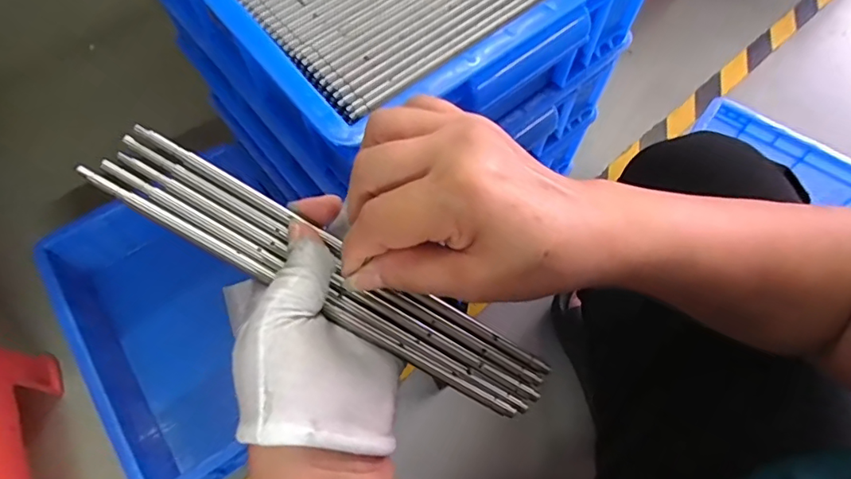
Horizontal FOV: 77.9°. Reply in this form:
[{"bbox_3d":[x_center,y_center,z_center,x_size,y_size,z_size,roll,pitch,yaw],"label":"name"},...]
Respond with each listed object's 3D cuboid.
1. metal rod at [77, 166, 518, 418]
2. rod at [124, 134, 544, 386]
[{"bbox_3d":[-0.063,0.029,0.271,0.247,0.004,0.007,30,67,-4],"label":"metal rod"},{"bbox_3d":[-0.043,0.014,0.280,0.250,0.004,0.009,31,67,-6],"label":"rod"}]

